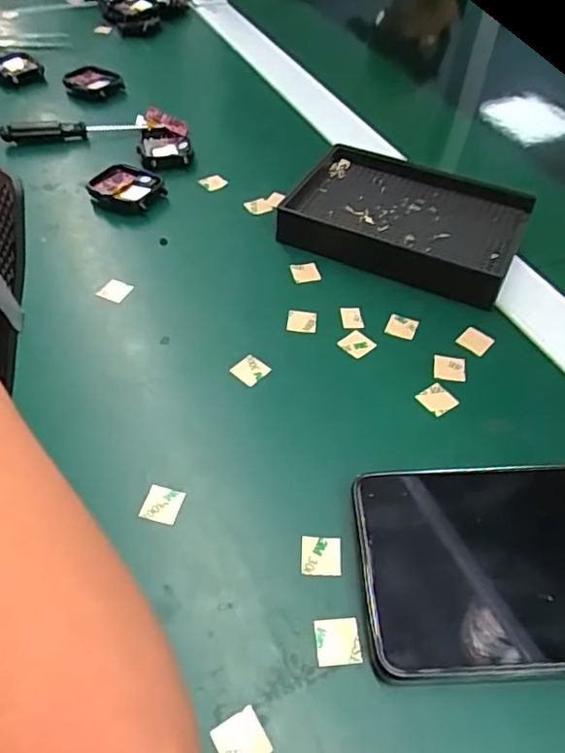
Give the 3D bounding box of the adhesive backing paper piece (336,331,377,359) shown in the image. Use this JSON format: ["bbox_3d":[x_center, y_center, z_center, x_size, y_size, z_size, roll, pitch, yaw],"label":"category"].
[{"bbox_3d":[0.039,-0.017,0.296,0.015,0.004,0.015,42,65,15],"label":"adhesive backing paper piece"}]

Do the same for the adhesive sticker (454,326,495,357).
[{"bbox_3d":[0.102,-0.019,0.298,0.015,0.004,0.015,36,57,25],"label":"adhesive sticker"}]

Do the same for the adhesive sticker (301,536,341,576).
[{"bbox_3d":[0.015,0.071,0.223,0.015,0.004,0.015,3,55,1],"label":"adhesive sticker"}]

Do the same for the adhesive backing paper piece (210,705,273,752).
[{"bbox_3d":[-0.013,0.117,0.181,0.015,0.004,0.015,-23,50,-23],"label":"adhesive backing paper piece"}]

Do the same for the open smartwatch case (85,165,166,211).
[{"bbox_3d":[-0.103,-0.126,0.380,0.042,0.015,0.036,25,53,17],"label":"open smartwatch case"}]

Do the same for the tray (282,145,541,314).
[{"bbox_3d":[0.077,-0.099,0.350,0.133,0.024,0.092,24,52,16],"label":"tray"}]

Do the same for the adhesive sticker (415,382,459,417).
[{"bbox_3d":[0.075,0.011,0.274,0.014,0.004,0.015,-30,56,-16],"label":"adhesive sticker"}]

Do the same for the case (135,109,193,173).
[{"bbox_3d":[-0.087,-0.173,0.411,0.037,0.028,0.043,-6,50,-9],"label":"case"}]

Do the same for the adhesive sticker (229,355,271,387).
[{"bbox_3d":[-0.017,-0.003,0.283,0.015,0.004,0.015,38,67,18],"label":"adhesive sticker"}]

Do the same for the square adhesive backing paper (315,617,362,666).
[{"bbox_3d":[0.020,0.095,0.202,0.016,0.004,0.015,-4,54,-4],"label":"square adhesive backing paper"}]

